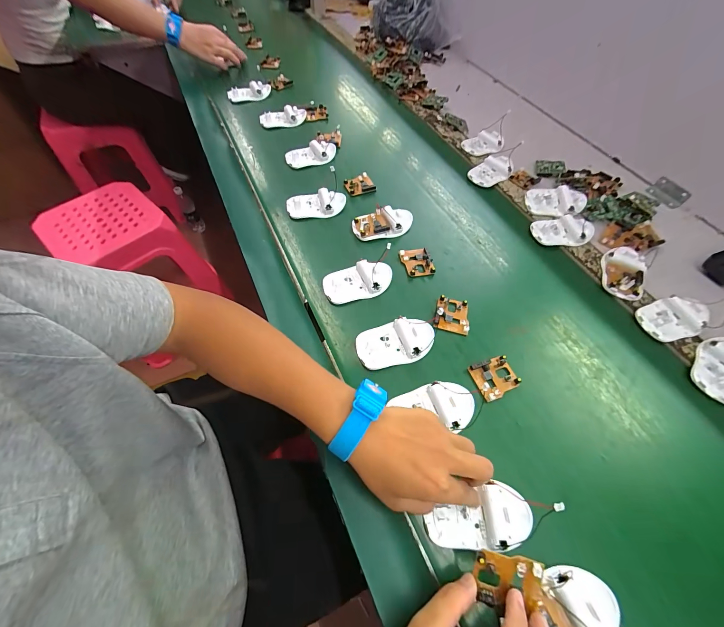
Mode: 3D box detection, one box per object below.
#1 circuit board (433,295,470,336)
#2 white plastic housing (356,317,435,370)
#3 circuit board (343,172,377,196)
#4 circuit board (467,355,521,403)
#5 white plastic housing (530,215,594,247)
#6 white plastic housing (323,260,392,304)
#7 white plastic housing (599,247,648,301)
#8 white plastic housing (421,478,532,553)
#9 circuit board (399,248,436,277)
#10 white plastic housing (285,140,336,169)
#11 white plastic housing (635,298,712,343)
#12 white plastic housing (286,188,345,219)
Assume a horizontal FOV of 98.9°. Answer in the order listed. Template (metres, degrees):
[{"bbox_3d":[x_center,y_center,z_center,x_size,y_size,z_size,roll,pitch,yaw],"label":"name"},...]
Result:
[{"bbox_3d":[0.121,0.002,0.414,0.045,0.010,0.049,13,58,6],"label":"circuit board"},{"bbox_3d":[0.041,0.035,0.385,0.094,0.017,0.054,-11,59,-10],"label":"white plastic housing"},{"bbox_3d":[-0.004,-0.231,0.556,0.048,0.012,0.040,-21,61,-15],"label":"circuit board"},{"bbox_3d":[0.158,0.076,0.368,0.049,0.009,0.044,-16,60,-13],"label":"circuit board"},{"bbox_3d":[0.326,-0.135,0.500,0.102,0.023,0.056,5,57,1],"label":"white plastic housing"},{"bbox_3d":[-0.006,-0.047,0.432,0.093,0.017,0.054,-17,60,-13],"label":"white plastic housing"},{"bbox_3d":[0.382,-0.060,0.456,0.054,0.024,0.084,27,60,14],"label":"white plastic housing"},{"bbox_3d":[0.110,0.193,0.288,0.097,0.015,0.048,-13,59,-4],"label":"white plastic housing"},{"bbox_3d":[0.082,-0.077,0.462,0.043,0.009,0.049,-10,58,-9],"label":"circuit board"},{"bbox_3d":[-0.099,-0.310,0.602,0.095,0.026,0.056,-10,58,-9],"label":"white plastic housing"},{"bbox_3d":[0.413,0.007,0.415,0.079,0.028,0.055,-17,60,-13],"label":"white plastic housing"},{"bbox_3d":[-0.076,-0.184,0.517,0.095,0.019,0.052,-4,58,-6],"label":"white plastic housing"}]

